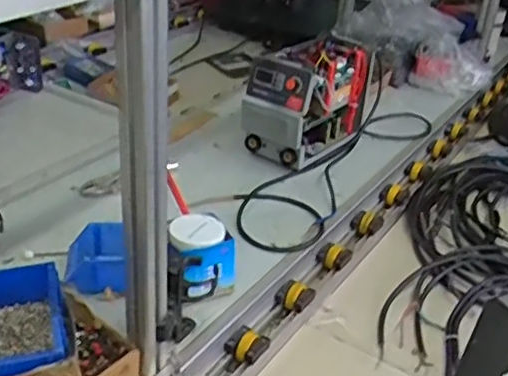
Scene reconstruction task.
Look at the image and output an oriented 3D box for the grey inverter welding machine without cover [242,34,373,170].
[{"bbox_3d":[0.122,-0.199,1.507,0.159,0.230,0.295,23,35,28],"label":"grey inverter welding machine without cover"}]

